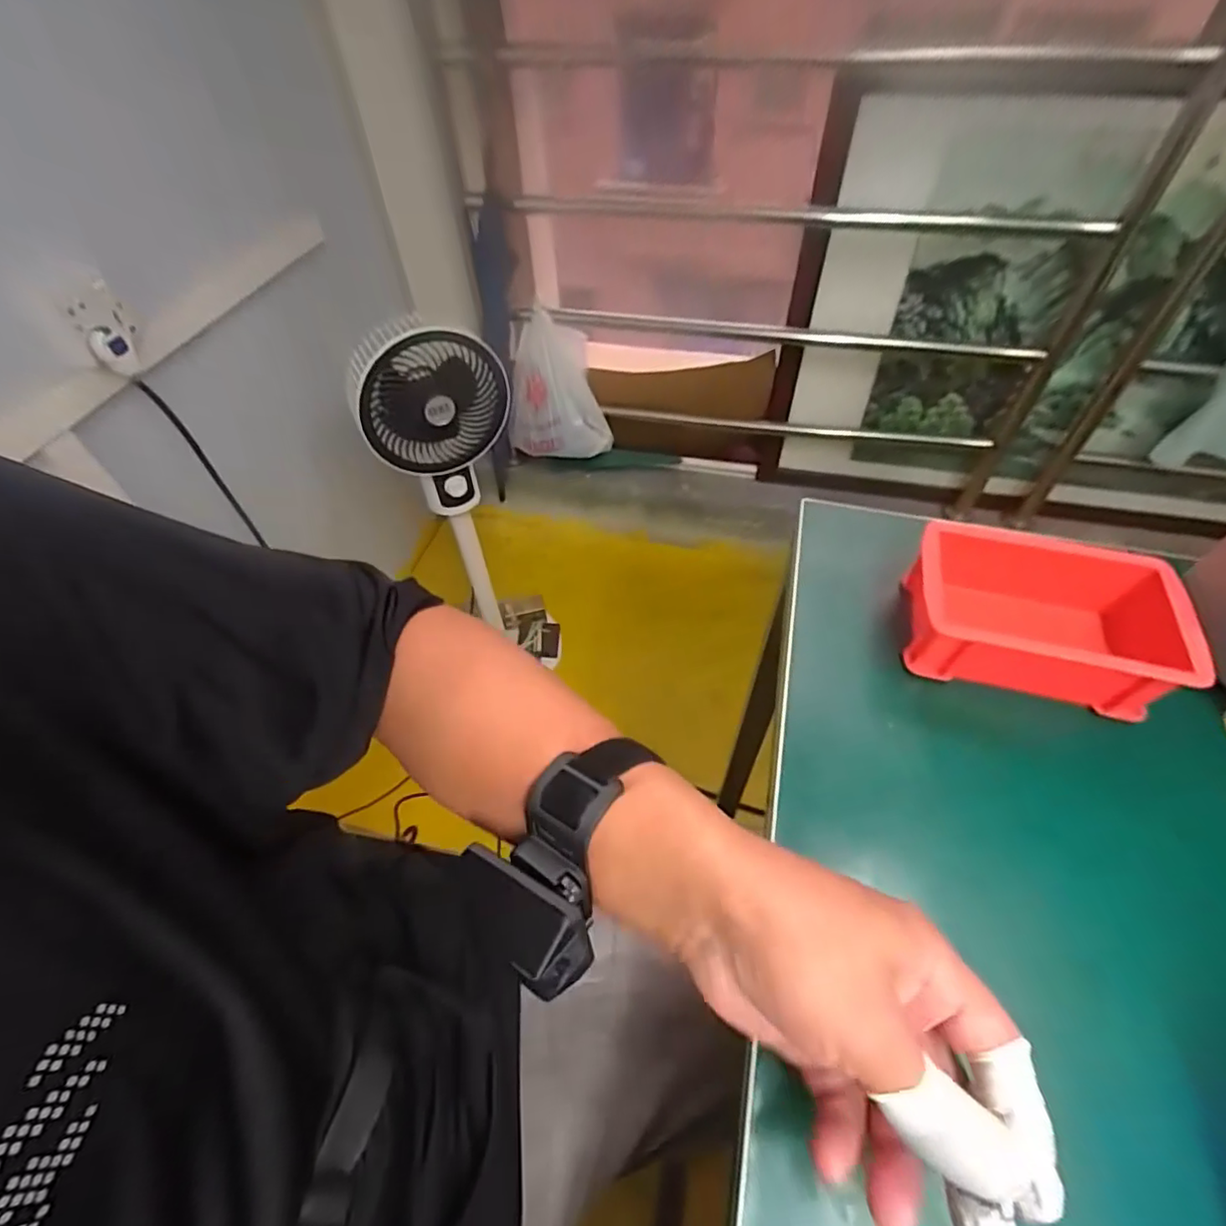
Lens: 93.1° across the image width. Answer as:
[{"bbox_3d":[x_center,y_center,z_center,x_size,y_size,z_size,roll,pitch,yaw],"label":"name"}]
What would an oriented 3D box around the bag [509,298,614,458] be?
[{"bbox_3d":[-0.126,-0.484,1.292,0.250,0.247,0.166,16,54,14],"label":"bag"}]

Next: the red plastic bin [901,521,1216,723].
[{"bbox_3d":[0.278,0.006,0.378,0.159,0.060,0.098,12,53,12],"label":"red plastic bin"}]

